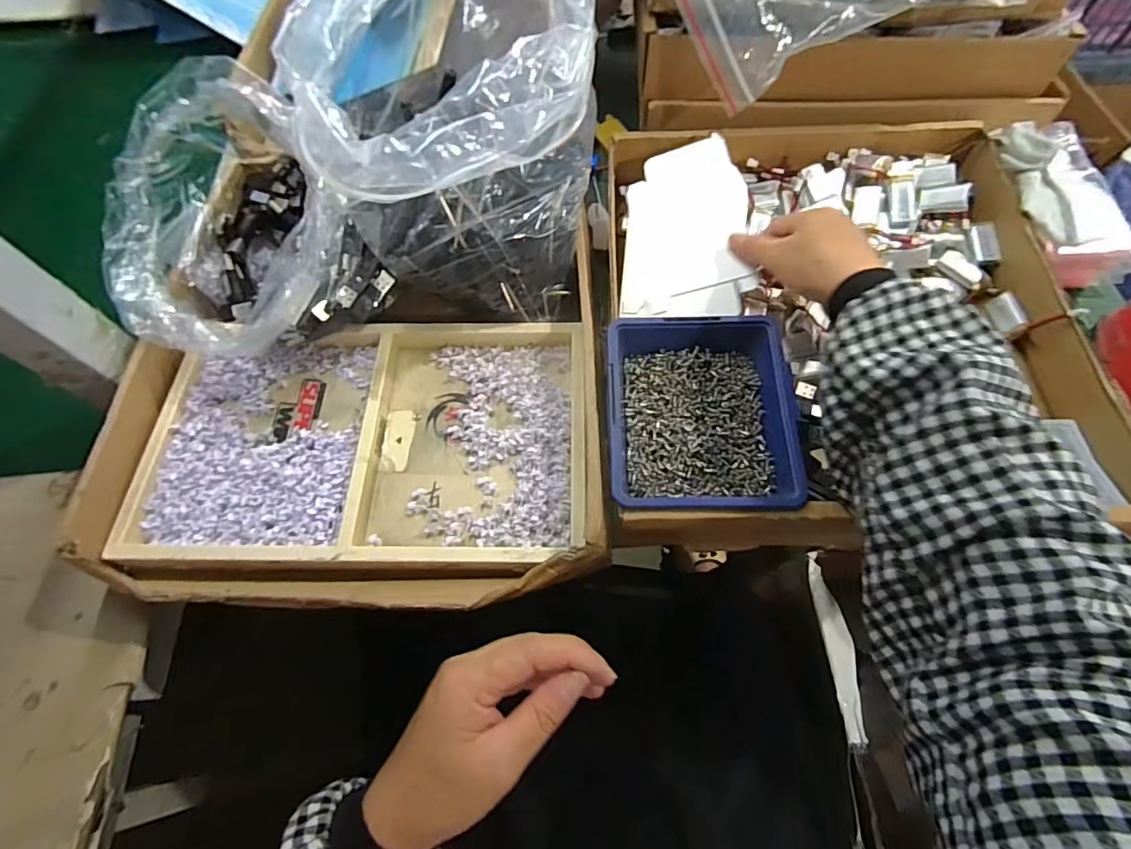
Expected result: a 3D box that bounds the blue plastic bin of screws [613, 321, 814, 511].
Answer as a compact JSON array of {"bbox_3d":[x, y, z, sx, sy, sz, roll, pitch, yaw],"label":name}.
[{"bbox_3d":[0.093,-0.004,0.367,0.123,0.047,0.138,0,64,3],"label":"blue plastic bin of screws"}]

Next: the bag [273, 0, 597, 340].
[{"bbox_3d":[-0.094,-0.198,0.377,0.224,0.190,0.193,1,64,3],"label":"bag"}]

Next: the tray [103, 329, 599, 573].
[{"bbox_3d":[-0.147,0.009,0.389,0.321,0.033,0.189,-1,64,2],"label":"tray"}]

